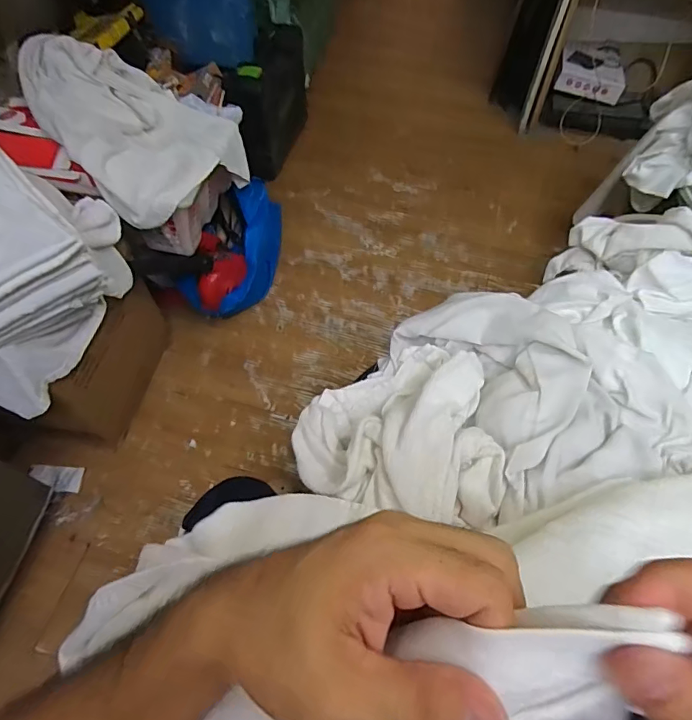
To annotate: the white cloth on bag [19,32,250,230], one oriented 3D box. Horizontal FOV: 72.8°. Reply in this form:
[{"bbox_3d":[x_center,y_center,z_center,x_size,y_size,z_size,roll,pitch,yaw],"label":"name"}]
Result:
[{"bbox_3d":[-0.430,-0.501,0.985,0.326,0.187,0.443,-34,64,-20],"label":"white cloth on bag"}]

